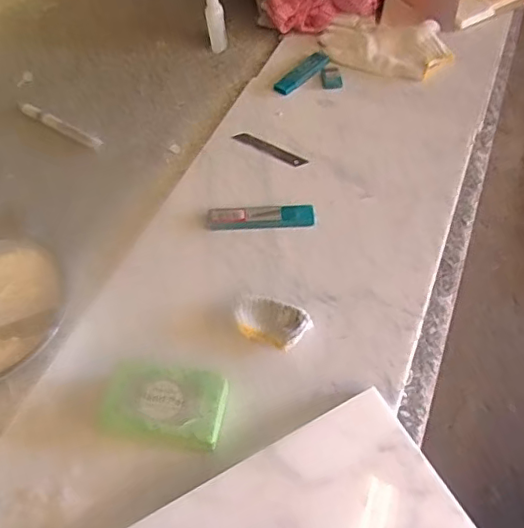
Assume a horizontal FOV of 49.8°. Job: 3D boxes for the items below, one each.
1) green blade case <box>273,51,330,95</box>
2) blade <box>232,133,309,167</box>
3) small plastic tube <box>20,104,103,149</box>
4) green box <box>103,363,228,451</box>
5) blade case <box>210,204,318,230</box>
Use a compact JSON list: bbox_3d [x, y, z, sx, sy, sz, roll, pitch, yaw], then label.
[{"bbox_3d":[0.057,-0.261,0.767,0.031,0.009,0.104,34,62,23],"label":"green blade case"},{"bbox_3d":[0.010,-0.139,0.683,0.097,0.004,0.019,29,60,20],"label":"blade"},{"bbox_3d":[-0.260,-0.178,0.721,0.145,0.007,0.019,28,60,19],"label":"small plastic tube"},{"bbox_3d":[-0.081,0.117,0.467,0.099,0.025,0.062,9,55,8],"label":"green box"},{"bbox_3d":[0.000,-0.051,0.605,0.112,0.009,0.027,-2,54,0],"label":"blade case"}]

